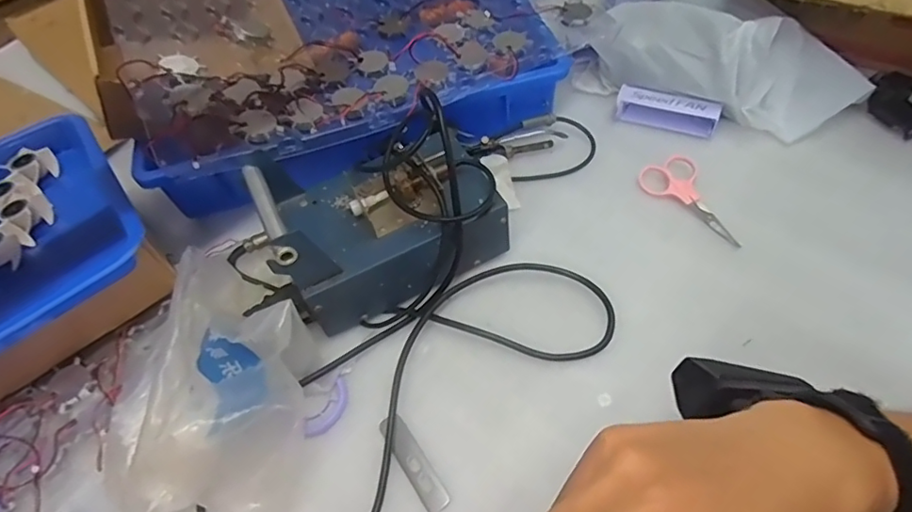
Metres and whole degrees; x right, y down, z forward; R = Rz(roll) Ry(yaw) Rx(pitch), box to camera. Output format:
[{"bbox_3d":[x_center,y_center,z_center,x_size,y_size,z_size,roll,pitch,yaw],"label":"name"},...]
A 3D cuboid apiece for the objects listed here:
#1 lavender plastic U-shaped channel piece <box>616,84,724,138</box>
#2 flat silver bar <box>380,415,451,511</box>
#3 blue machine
[{"bbox_3d":[0.219,-0.151,0.564,0.100,0.026,0.031,19,59,20],"label":"lavender plastic U-shaped channel piece"},{"bbox_3d":[-0.030,0.151,0.397,0.019,0.004,0.076,-31,56,-15],"label":"flat silver bar"},{"bbox_3d":[-0.068,-0.030,0.457,0.200,0.109,0.115,-25,55,-11],"label":"blue machine"}]

